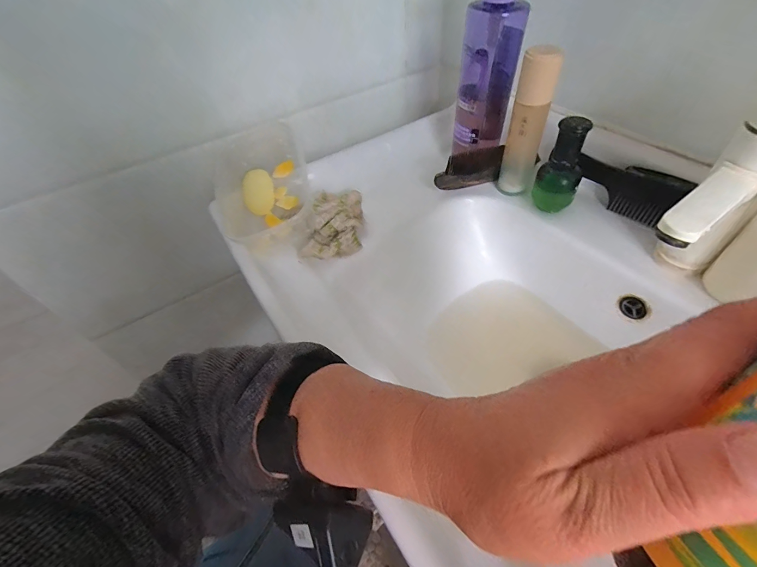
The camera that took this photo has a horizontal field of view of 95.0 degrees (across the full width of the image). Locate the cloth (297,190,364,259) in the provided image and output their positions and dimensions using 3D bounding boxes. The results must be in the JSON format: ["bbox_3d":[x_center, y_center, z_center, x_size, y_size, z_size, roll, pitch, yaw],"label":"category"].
[{"bbox_3d":[-0.056,-0.072,0.434,0.071,0.043,0.099,8,50,12],"label":"cloth"}]

